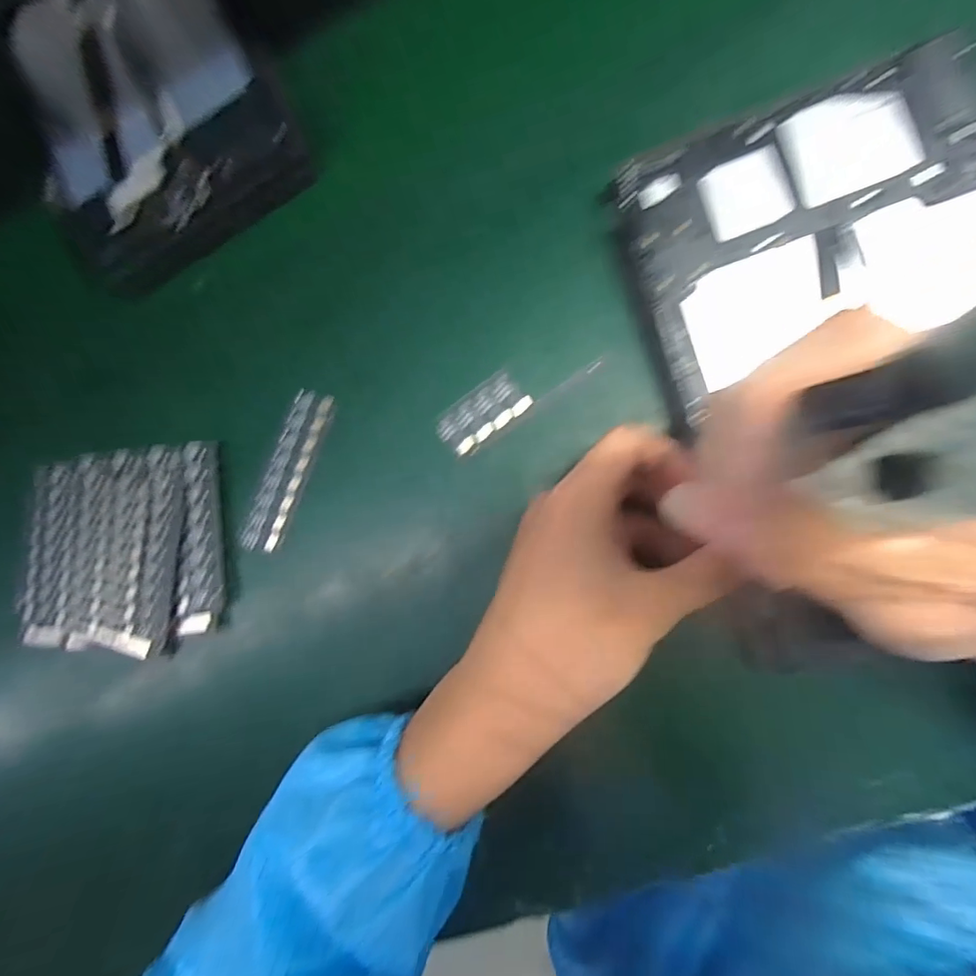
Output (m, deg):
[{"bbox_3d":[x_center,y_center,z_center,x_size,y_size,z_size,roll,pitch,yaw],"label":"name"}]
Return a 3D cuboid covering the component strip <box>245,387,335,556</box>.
[{"bbox_3d":[-0.118,-0.009,0.303,0.025,0.009,0.098,23,92,9],"label":"component strip"}]

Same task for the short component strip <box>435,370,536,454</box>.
[{"bbox_3d":[-0.003,-0.040,0.282,0.048,0.005,0.025,-37,83,7],"label":"short component strip"}]

